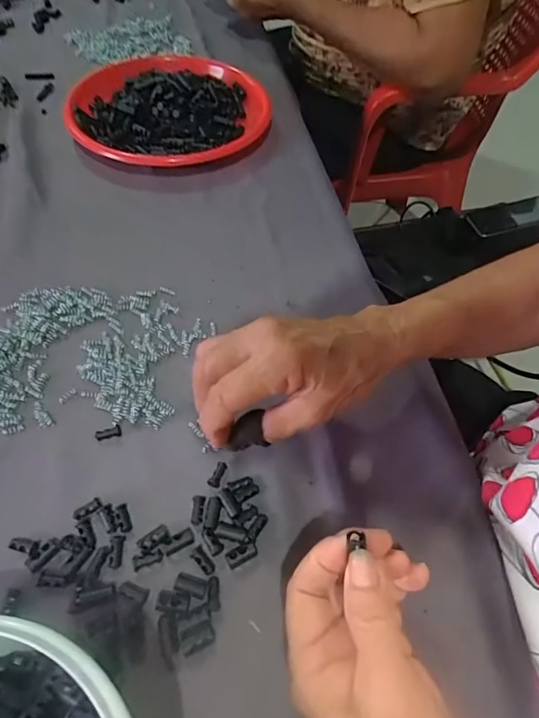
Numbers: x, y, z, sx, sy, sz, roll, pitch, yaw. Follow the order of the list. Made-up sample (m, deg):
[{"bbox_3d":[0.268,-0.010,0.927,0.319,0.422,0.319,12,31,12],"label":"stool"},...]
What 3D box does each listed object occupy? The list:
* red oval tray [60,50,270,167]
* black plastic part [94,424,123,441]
[{"bbox_3d":[-0.112,-0.287,0.528,0.214,0.033,0.205,4,56,-2],"label":"red oval tray"},{"bbox_3d":[-0.111,0.051,0.318,0.017,0.004,0.008,-12,58,-12],"label":"black plastic part"}]

